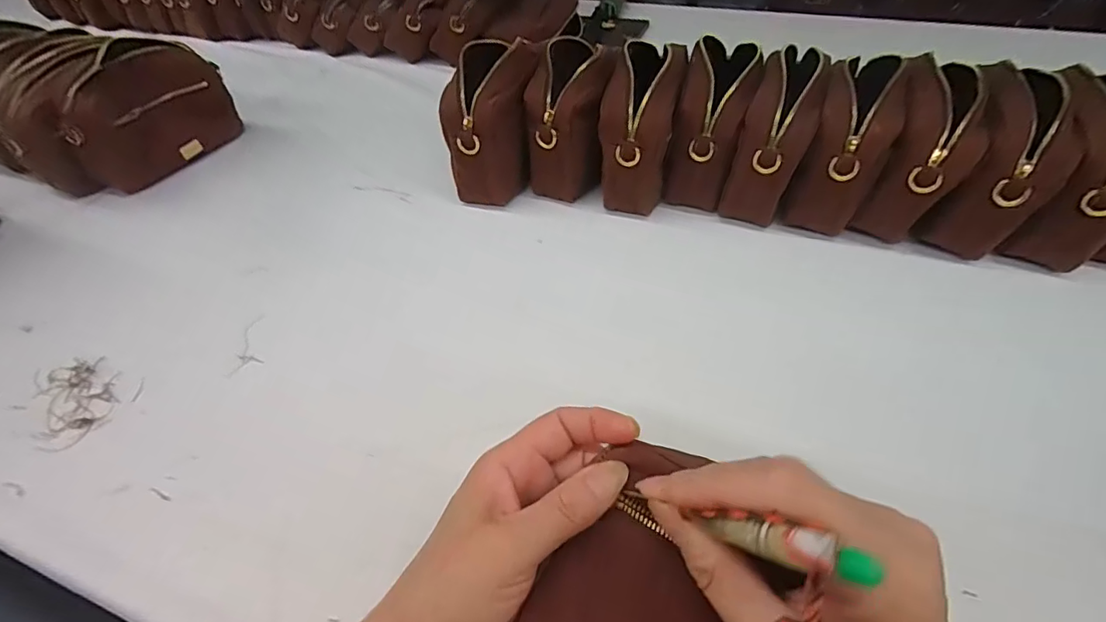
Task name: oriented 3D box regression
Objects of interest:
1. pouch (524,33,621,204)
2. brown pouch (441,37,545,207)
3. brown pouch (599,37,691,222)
[{"bbox_3d":[0.020,-0.215,0.592,0.083,0.140,0.162,6,45,9],"label":"pouch"},{"bbox_3d":[-0.066,-0.203,0.581,0.082,0.141,0.121,5,45,7],"label":"brown pouch"},{"bbox_3d":[0.091,-0.193,0.567,0.076,0.138,0.151,10,45,12],"label":"brown pouch"}]

